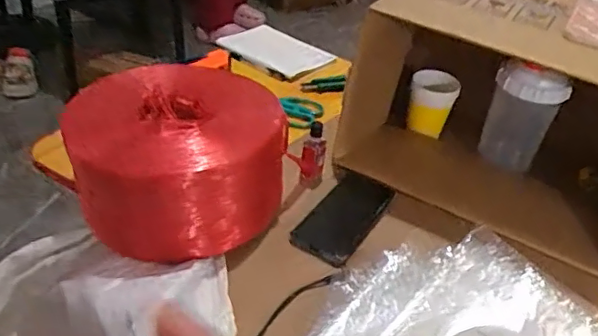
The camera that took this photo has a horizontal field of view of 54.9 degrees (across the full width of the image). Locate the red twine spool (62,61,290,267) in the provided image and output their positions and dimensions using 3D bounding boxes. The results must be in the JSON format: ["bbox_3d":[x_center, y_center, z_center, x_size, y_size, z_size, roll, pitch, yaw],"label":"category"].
[{"bbox_3d":[-0.151,-0.022,0.725,0.244,0.133,0.267,-15,41,-25],"label":"red twine spool"}]

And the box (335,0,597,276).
[{"bbox_3d":[0.293,-0.081,0.775,0.421,0.251,0.239,27,42,27],"label":"box"}]

